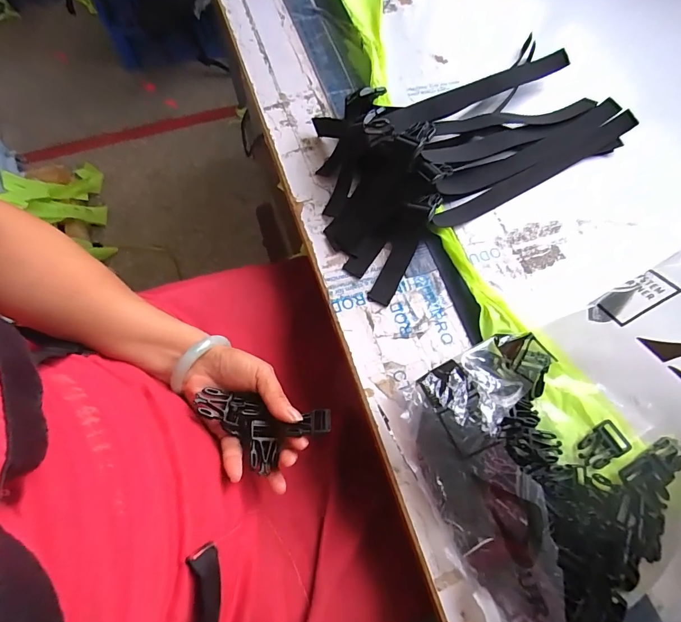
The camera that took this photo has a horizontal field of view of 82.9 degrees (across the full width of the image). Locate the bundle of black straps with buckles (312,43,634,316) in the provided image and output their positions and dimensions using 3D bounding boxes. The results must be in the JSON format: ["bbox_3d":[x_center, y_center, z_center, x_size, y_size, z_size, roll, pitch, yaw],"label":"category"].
[{"bbox_3d":[0.140,-0.213,0.452,0.404,0.082,0.221,-34,74,-14],"label":"bundle of black straps with buckles"}]

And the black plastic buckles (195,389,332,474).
[{"bbox_3d":[-0.074,0.111,0.355,0.118,0.028,0.064,14,69,6],"label":"black plastic buckles"}]

